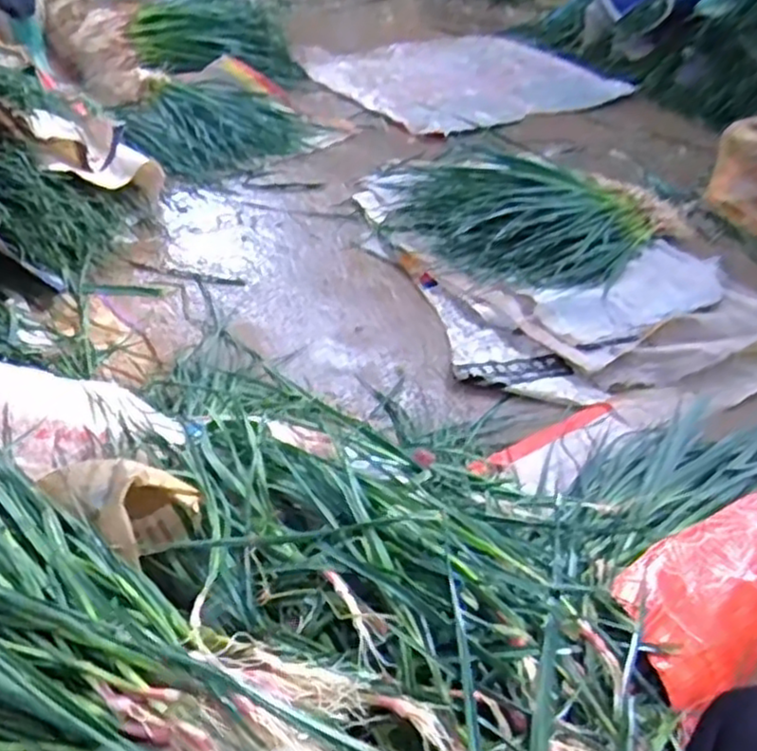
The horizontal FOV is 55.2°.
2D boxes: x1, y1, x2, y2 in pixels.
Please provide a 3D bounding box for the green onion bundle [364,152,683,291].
[{"bbox_3d":[0.305,-0.394,1.675,0.610,0.154,0.595,5,38,-4],"label":"green onion bundle"}]

